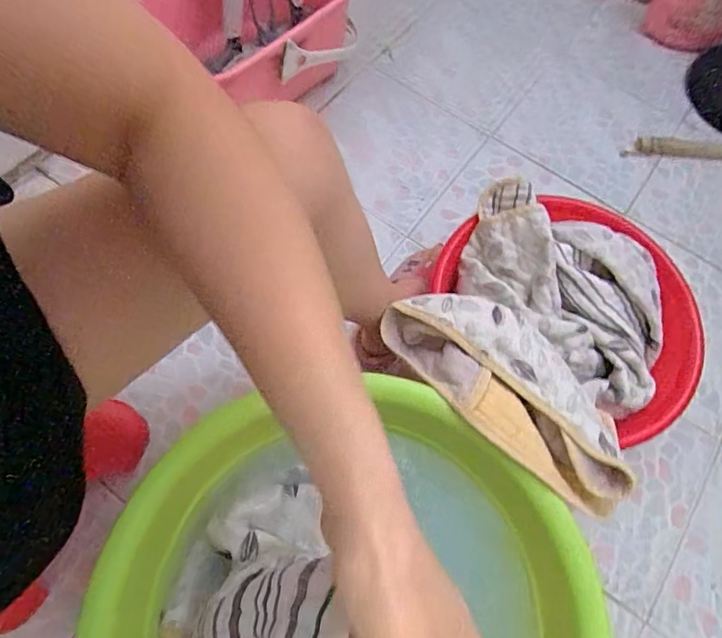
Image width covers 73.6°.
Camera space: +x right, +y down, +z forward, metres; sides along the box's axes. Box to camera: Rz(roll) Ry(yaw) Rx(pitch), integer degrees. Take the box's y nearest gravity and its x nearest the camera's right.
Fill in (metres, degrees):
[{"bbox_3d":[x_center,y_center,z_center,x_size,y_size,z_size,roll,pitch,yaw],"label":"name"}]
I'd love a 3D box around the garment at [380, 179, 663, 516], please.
[{"bbox_3d":[0.244,0.004,0.634,0.332,0.081,0.378,36,70,12],"label":"garment"}]

